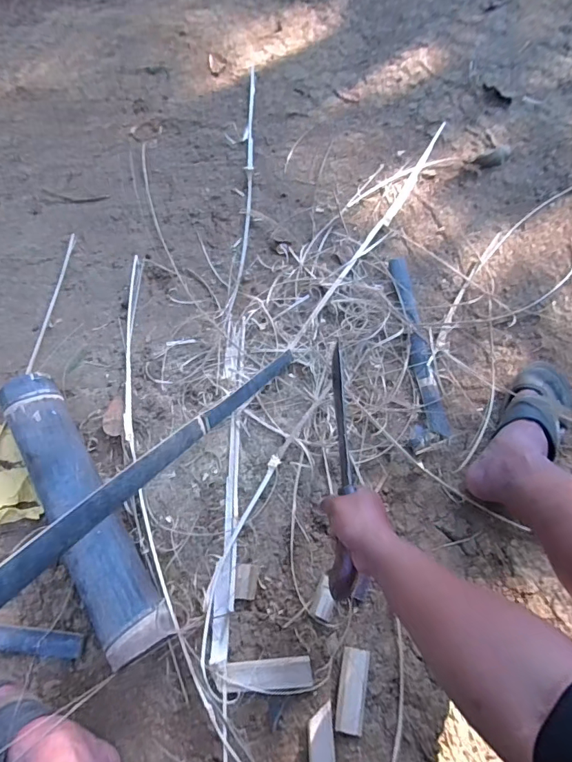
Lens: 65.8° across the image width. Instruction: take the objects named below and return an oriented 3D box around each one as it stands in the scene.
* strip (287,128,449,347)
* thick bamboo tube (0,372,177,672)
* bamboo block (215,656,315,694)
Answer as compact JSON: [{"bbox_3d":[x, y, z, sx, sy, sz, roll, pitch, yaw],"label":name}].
[{"bbox_3d":[0.207,-0.340,0.959,0.029,0.022,0.715,28,69,15],"label":"strip"},{"bbox_3d":[-0.320,0.193,0.691,0.092,0.099,0.472,-31,71,-12],"label":"thick bamboo tube"},{"bbox_3d":[-0.028,0.419,0.629,0.129,0.013,0.038,-5,65,0],"label":"bamboo block"}]

